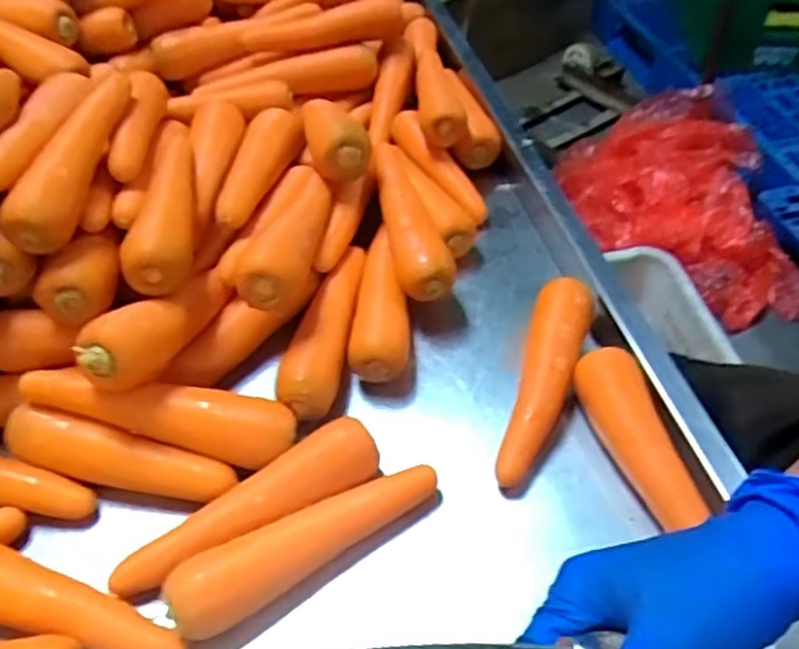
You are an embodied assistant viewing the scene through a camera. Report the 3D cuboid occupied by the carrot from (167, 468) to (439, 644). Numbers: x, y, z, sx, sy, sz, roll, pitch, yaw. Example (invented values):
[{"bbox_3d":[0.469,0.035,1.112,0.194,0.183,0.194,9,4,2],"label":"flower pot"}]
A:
[{"bbox_3d":[-0.055,0.142,0.461,0.184,0.042,0.044,-24,51,-20],"label":"carrot"}]

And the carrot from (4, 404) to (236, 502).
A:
[{"bbox_3d":[-0.196,0.091,0.497,0.163,0.036,0.030,8,47,9],"label":"carrot"}]

